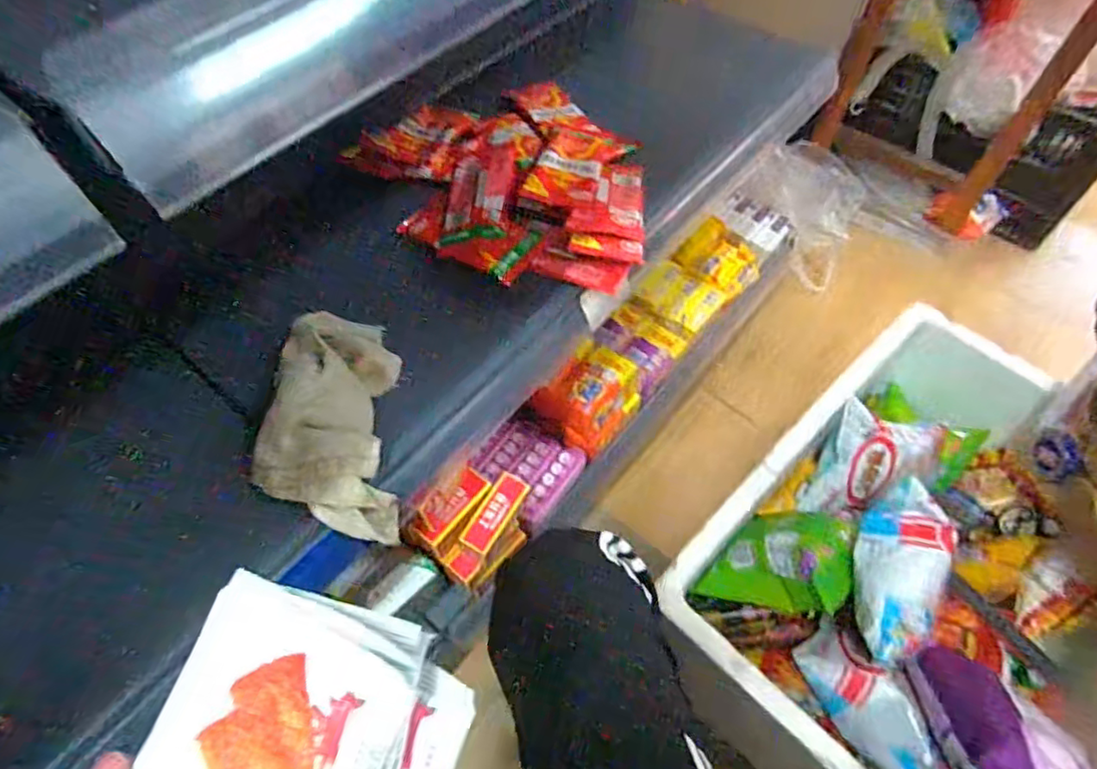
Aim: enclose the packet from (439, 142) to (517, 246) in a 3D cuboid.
[{"bbox_3d":[-0.075,-0.216,0.677,0.069,0.028,0.153,4,57,1],"label":"packet"}]

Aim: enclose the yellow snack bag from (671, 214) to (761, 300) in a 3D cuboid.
[{"bbox_3d":[0.283,-0.214,1.016,0.103,0.025,0.122,-38,66,-23],"label":"yellow snack bag"}]

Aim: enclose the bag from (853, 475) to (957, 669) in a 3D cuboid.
[{"bbox_3d":[0.349,0.186,0.599,0.078,0.040,0.166,16,75,9],"label":"bag"}]

